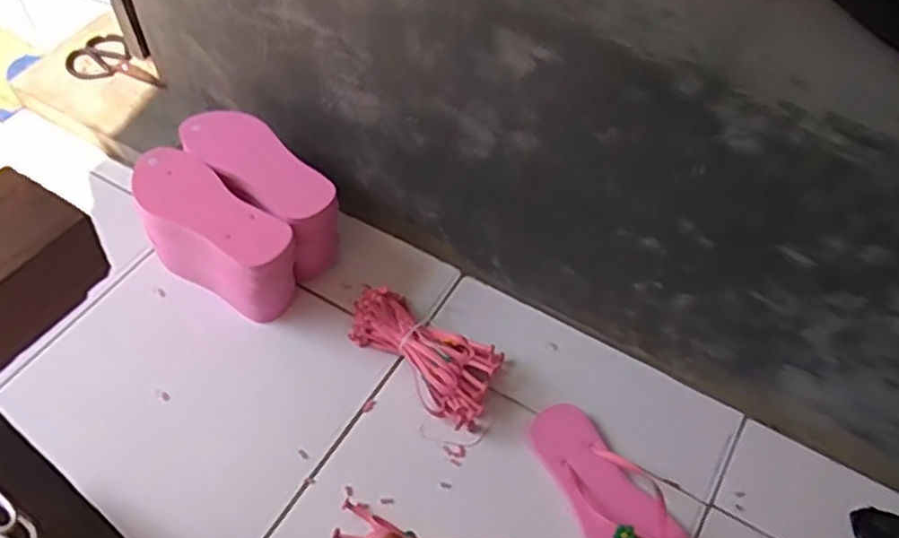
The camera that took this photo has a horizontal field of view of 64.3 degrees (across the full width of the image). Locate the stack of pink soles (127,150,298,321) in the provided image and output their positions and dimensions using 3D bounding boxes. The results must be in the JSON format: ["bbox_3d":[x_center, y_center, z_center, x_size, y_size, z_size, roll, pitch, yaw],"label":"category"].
[{"bbox_3d":[-0.303,-0.033,0.939,0.234,0.167,0.090,33,60,21],"label":"stack of pink soles"}]

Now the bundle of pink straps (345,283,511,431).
[{"bbox_3d":[-0.034,0.103,0.892,0.212,0.059,0.099,30,59,20],"label":"bundle of pink straps"}]

